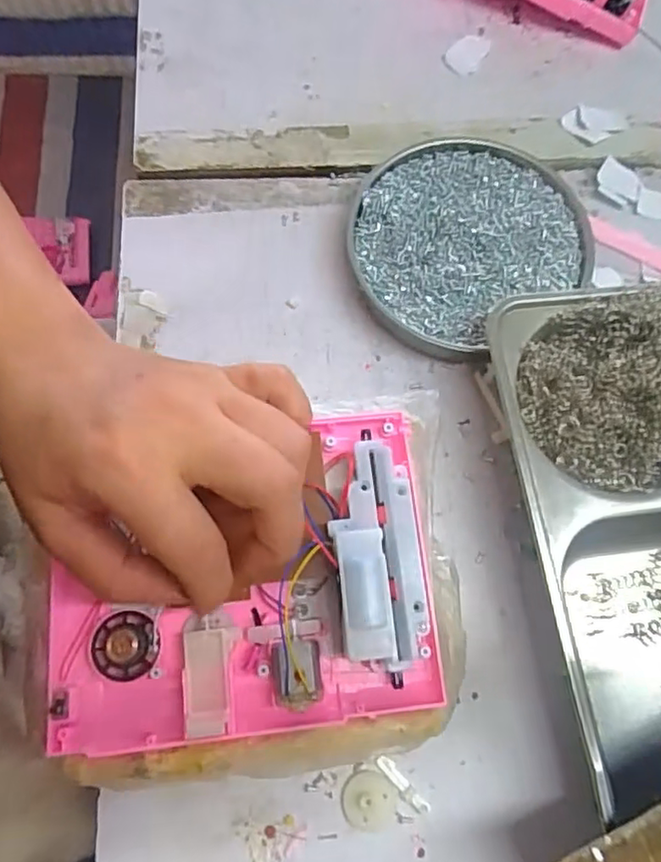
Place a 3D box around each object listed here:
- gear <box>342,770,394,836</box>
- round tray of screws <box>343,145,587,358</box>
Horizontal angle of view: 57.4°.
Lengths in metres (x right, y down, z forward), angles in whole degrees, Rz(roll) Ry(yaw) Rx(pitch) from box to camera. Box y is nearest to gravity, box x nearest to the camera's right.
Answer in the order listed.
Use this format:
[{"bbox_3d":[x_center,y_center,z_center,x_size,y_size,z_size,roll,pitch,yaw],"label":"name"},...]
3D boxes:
[{"bbox_3d":[0.017,0.168,0.274,0.023,0.006,0.023,0,72,-1],"label":"gear"},{"bbox_3d":[0.076,-0.111,0.351,0.134,0.019,0.121,-33,76,-11],"label":"round tray of screws"}]

